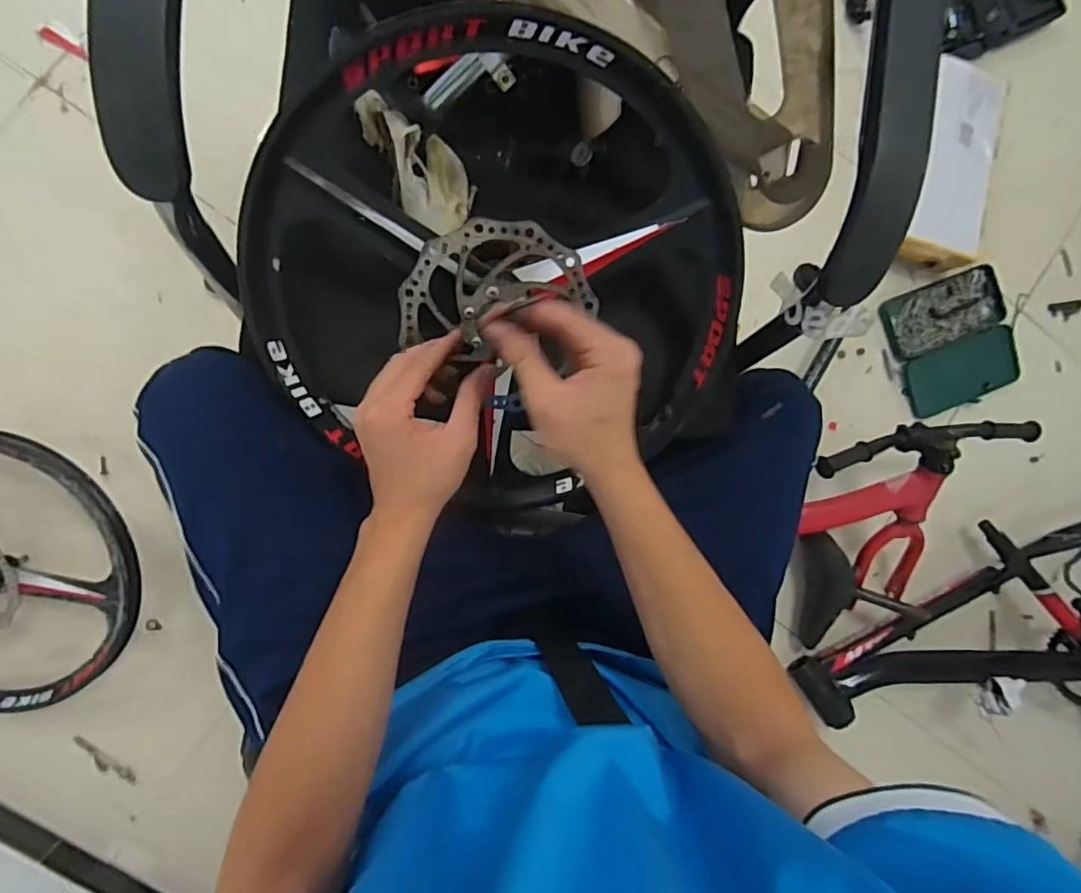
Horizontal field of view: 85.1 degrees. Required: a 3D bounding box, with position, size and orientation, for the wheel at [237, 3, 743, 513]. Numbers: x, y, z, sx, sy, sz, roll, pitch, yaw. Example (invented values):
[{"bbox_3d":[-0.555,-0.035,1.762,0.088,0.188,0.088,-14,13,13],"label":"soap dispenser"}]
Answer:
[{"bbox_3d":[-0.028,-0.123,0.482,0.405,0.058,0.377,-2,117,-3],"label":"wheel"}]

